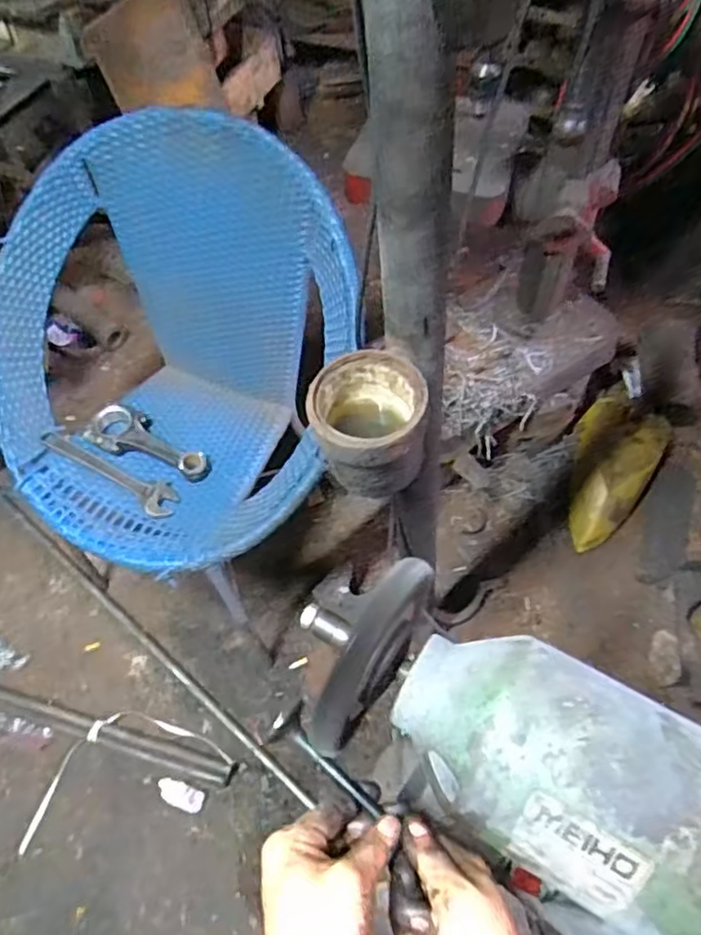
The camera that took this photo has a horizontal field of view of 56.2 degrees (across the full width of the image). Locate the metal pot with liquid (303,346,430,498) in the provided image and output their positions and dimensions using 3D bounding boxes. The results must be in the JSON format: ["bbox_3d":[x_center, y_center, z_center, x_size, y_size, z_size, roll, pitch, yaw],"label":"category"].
[{"bbox_3d":[0.017,-0.039,0.636,0.106,0.098,0.116,-2,58,3],"label":"metal pot with liquid"}]

